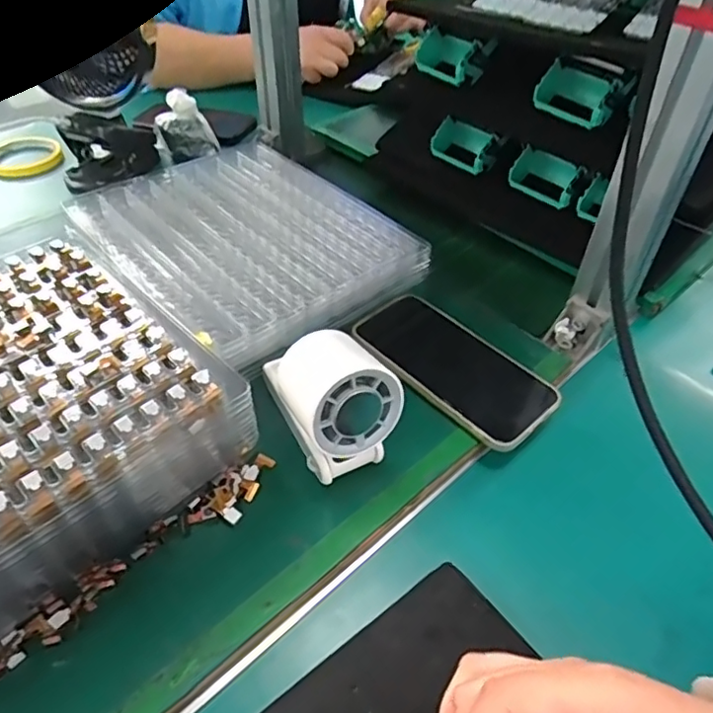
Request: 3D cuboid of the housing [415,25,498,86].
[{"bbox_3d":[0.098,-0.310,0.582,0.038,0.039,0.080,-23,52,-23],"label":"housing"}]

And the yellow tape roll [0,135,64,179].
[{"bbox_3d":[-0.418,-0.254,0.721,0.084,0.020,0.084,-19,51,-20],"label":"yellow tape roll"}]

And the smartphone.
[{"bbox_3d":[0.073,0.006,0.445,0.077,0.008,0.159,-33,57,-29],"label":"smartphone"}]

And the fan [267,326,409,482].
[{"bbox_3d":[-0.014,0.035,0.365,0.066,0.087,0.067,-22,50,-18],"label":"fan"}]

